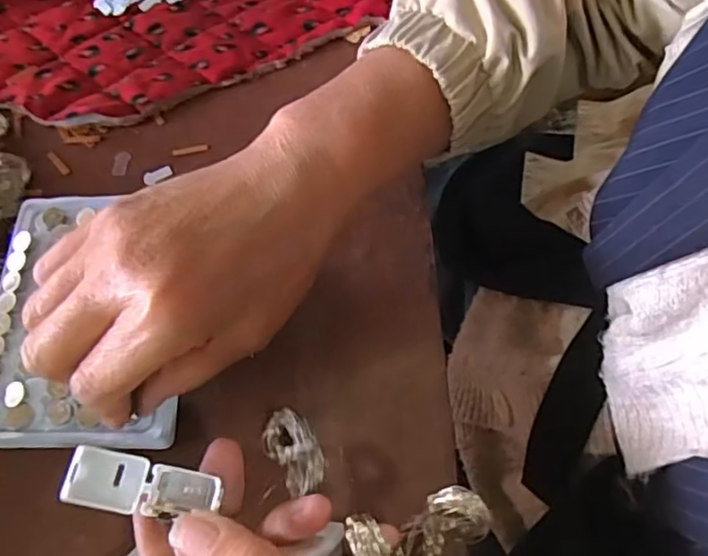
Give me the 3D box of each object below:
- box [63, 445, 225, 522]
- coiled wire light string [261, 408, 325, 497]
[{"bbox_3d":[-0.077,0.075,0.224,0.054,0.005,0.020,6,65,0],"label":"box"},{"bbox_3d":[-0.027,0.081,0.287,0.023,0.010,0.049,-33,38,-13],"label":"coiled wire light string"}]

